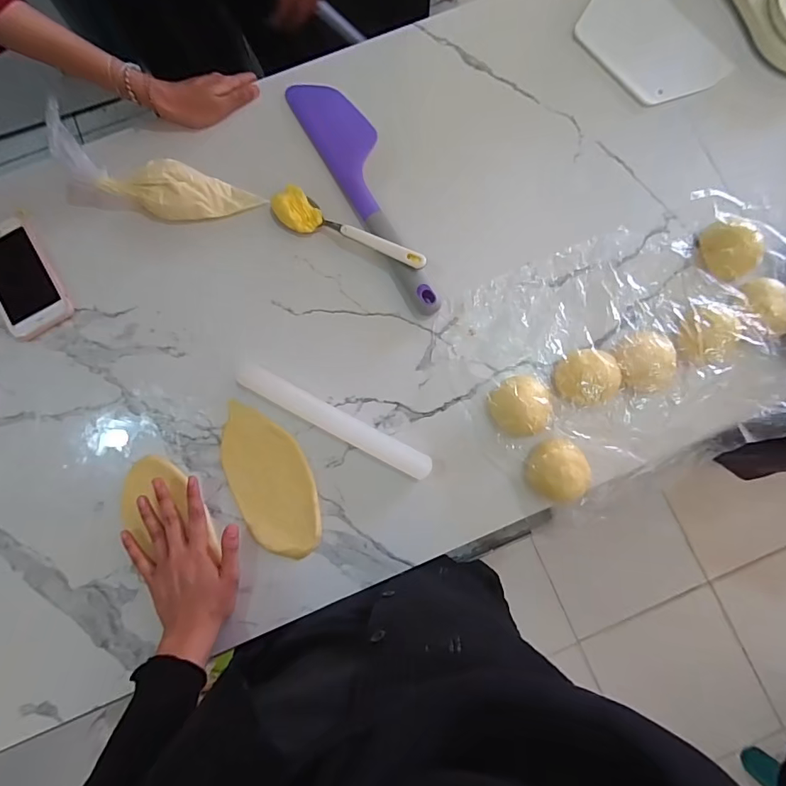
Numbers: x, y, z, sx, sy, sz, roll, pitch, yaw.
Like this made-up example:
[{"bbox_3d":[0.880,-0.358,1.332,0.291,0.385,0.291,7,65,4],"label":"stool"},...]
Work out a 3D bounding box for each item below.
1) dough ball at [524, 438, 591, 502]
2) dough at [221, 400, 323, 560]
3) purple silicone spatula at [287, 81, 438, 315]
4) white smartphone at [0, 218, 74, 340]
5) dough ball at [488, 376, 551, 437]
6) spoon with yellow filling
[{"bbox_3d":[0.169,0.079,0.461,0.058,0.034,0.063,0,82,1],"label":"dough ball"},{"bbox_3d":[-0.131,0.091,0.476,0.080,0.007,0.169,-30,83,-3],"label":"dough"},{"bbox_3d":[-0.022,-0.239,0.511,0.066,0.024,0.322,-29,83,-3],"label":"purple silicone spatula"},{"bbox_3d":[-0.421,-0.130,0.503,0.070,0.010,0.137,-31,83,-3],"label":"white smartphone"},{"bbox_3d":[0.132,0.015,0.469,0.057,0.039,0.059,0,82,1],"label":"dough ball"},{"bbox_3d":[-0.049,-0.183,0.498,0.185,0.022,0.040,21,83,3],"label":"spoon with yellow filling"}]

